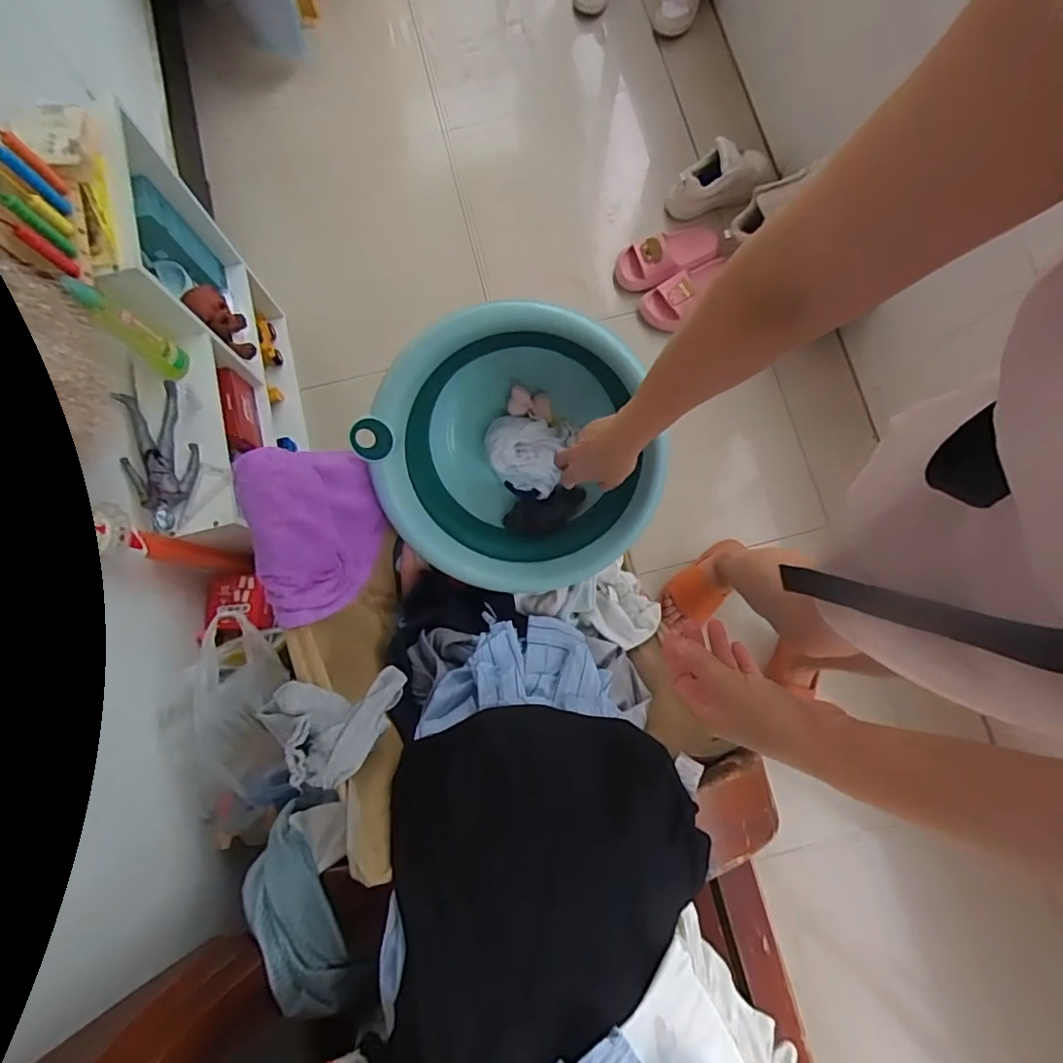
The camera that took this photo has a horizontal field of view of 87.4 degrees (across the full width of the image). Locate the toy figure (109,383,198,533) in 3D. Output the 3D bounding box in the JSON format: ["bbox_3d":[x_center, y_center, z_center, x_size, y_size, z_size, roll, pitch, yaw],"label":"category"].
[{"bbox_3d":[-0.549,-0.109,0.826,0.102,0.045,0.220,-26,81,-5],"label":"toy figure"}]

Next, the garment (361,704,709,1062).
[{"bbox_3d":[0.014,0.339,0.550,0.328,0.151,0.298,-5,80,-1],"label":"garment"}]

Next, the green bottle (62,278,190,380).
[{"bbox_3d":[-0.547,-0.275,0.763,0.053,0.178,0.044,39,82,6],"label":"green bottle"}]

